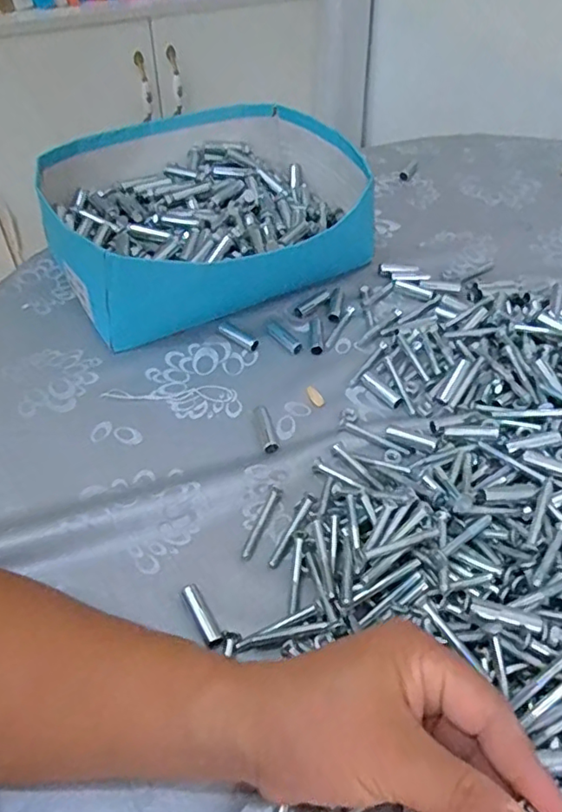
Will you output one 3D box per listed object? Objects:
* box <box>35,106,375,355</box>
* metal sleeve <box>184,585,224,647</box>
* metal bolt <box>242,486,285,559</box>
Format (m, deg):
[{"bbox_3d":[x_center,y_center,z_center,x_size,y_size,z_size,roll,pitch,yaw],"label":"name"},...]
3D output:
[{"bbox_3d":[-0.060,-0.189,0.586,0.314,0.089,0.257,-21,51,-18],"label":"box"},{"bbox_3d":[-0.048,0.127,0.359,0.011,0.009,0.040,-24,65,-20],"label":"metal sleeve"},{"bbox_3d":[-0.012,0.078,0.403,0.007,0.004,0.057,17,50,15],"label":"metal bolt"}]

